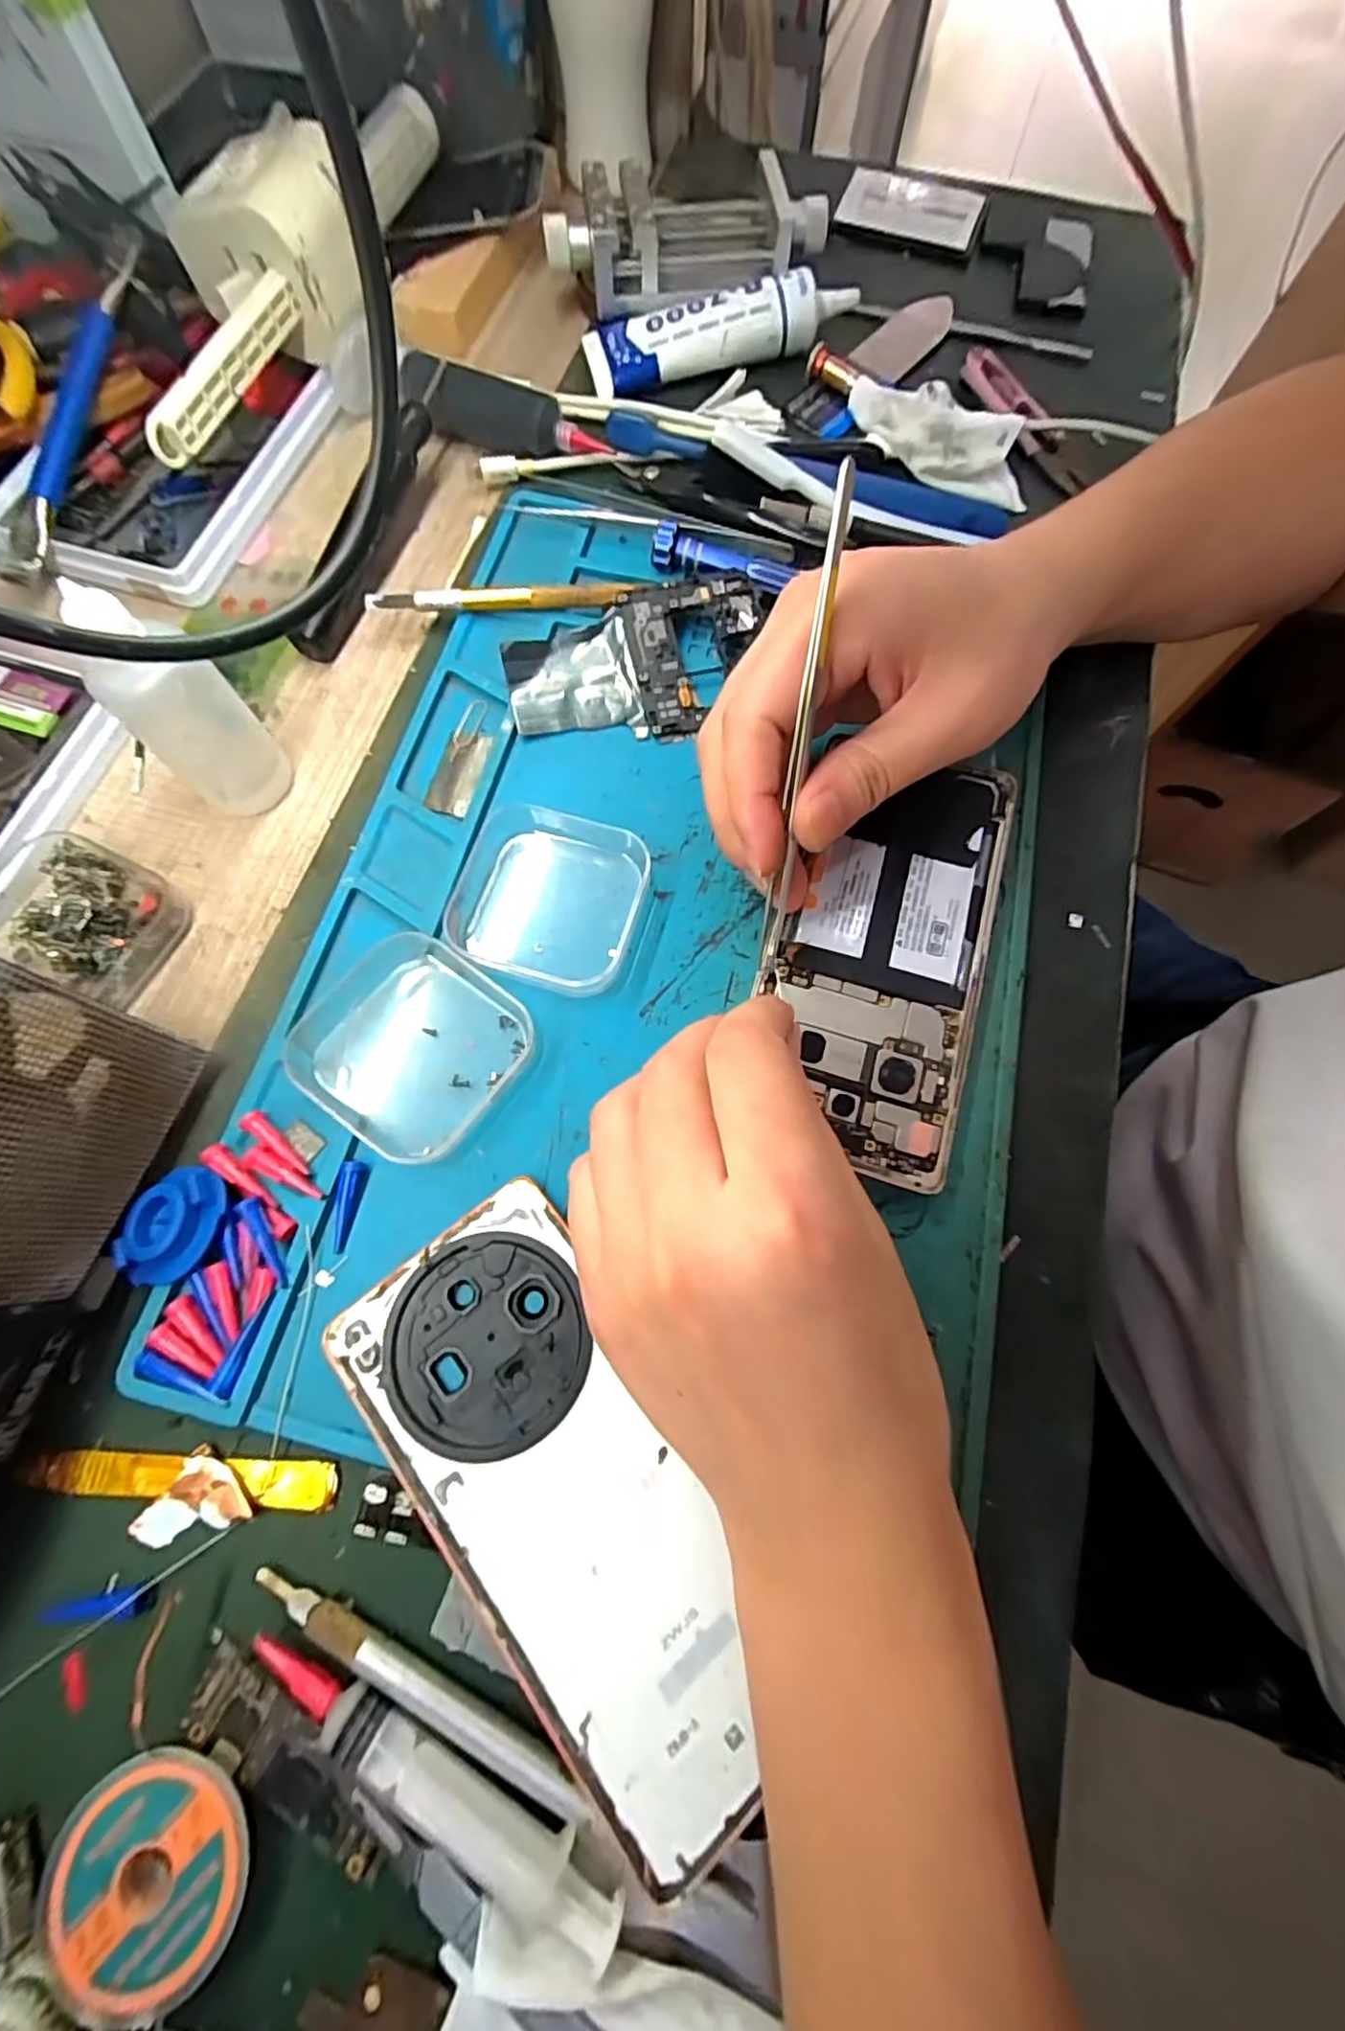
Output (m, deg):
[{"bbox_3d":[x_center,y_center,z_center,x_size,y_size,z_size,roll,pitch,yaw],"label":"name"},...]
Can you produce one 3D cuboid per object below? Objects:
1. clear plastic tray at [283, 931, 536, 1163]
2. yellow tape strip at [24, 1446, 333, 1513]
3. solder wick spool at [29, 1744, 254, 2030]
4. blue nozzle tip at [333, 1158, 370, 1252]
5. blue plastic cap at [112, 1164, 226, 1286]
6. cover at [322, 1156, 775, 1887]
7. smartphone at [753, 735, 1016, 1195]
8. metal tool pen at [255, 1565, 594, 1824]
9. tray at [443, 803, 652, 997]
[{"bbox_3d":[-0.087,0.008,0.217,0.068,0.014,0.064,36,75,10],"label":"clear plastic tray"},{"bbox_3d":[-0.138,0.131,0.185,0.084,0.004,0.012,4,63,-1],"label":"yellow tape strip"},{"bbox_3d":[-0.123,0.202,0.152,0.044,0.009,0.044,0,72,-1],"label":"solder wick spool"},{"bbox_3d":[-0.102,0.060,0.205,0.008,0.005,0.027,5,72,0],"label":"blue nozzle tip"},{"bbox_3d":[-0.151,0.063,0.196,0.027,0.008,0.035,28,74,7],"label":"blue plastic cap"},{"bbox_3d":[-0.027,0.130,0.182,0.069,0.006,0.157,-37,77,-12],"label":"cover"},{"bbox_3d":[0.073,-0.025,0.230,0.073,0.005,0.154,15,74,4],"label":"smartphone"},{"bbox_3d":[-0.066,0.172,0.169,0.099,0.007,0.009,28,74,7],"label":"metal tool pen"},{"bbox_3d":[-0.045,-0.045,0.237,0.065,0.012,0.066,17,73,4],"label":"tray"}]

